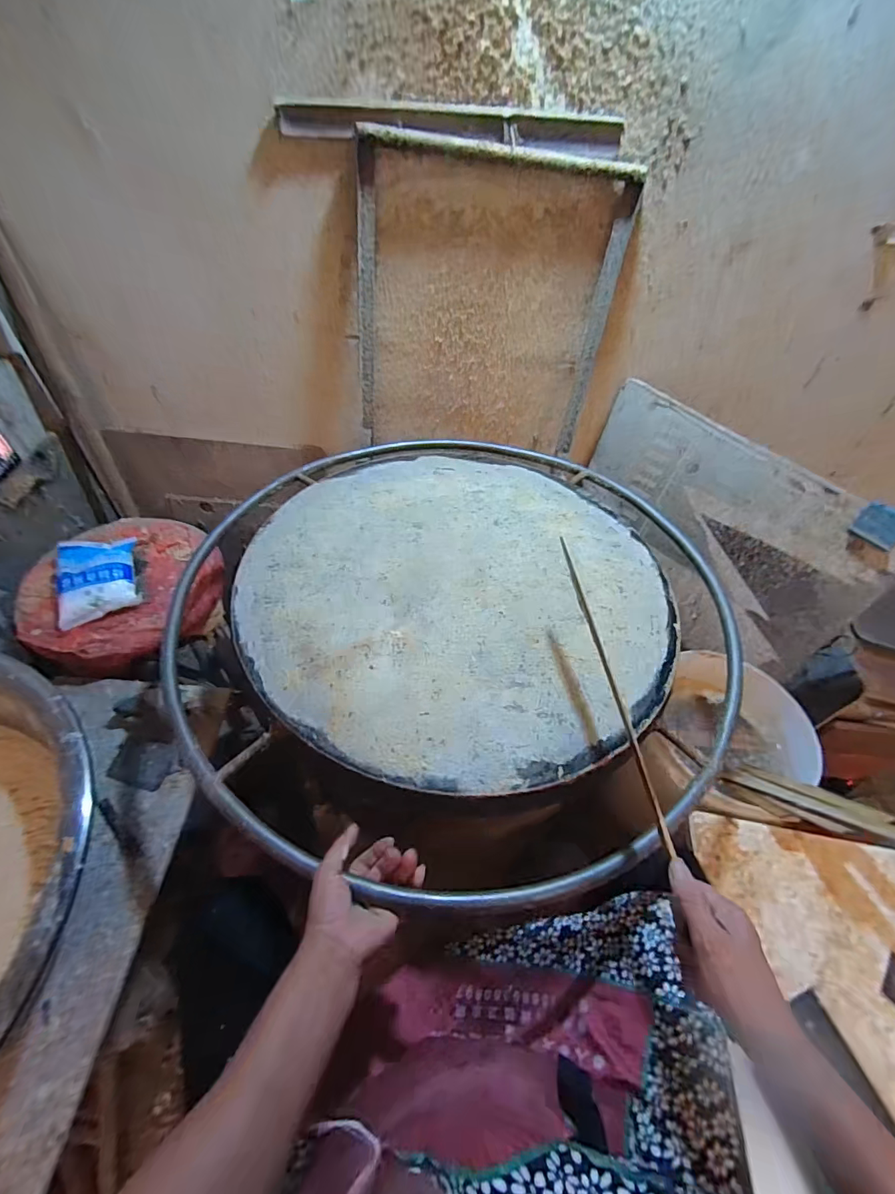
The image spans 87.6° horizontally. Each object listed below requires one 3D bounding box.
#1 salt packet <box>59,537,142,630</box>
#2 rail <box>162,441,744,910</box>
[{"bbox_3d":[-0.598,-0.040,0.796,0.116,0.047,0.175,-16,52,-20],"label":"salt packet"},{"bbox_3d":[0.020,-0.012,0.731,0.827,0.062,0.830,3,48,-4],"label":"rail"}]

